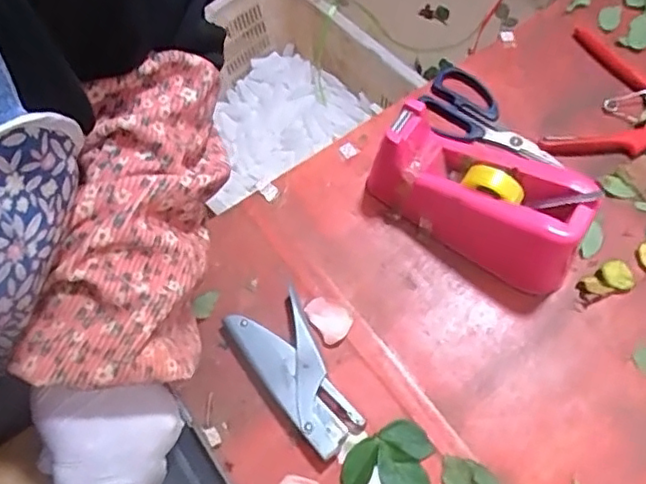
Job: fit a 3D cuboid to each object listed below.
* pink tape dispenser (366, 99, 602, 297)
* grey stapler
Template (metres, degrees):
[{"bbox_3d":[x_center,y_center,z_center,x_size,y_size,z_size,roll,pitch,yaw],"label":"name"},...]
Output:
[{"bbox_3d":[0.140,-0.039,0.564,0.196,0.105,0.090,33,71,17],"label":"pink tape dispenser"},{"bbox_3d":[-0.026,0.118,0.546,0.070,0.024,0.145,-27,67,-9],"label":"grey stapler"}]

